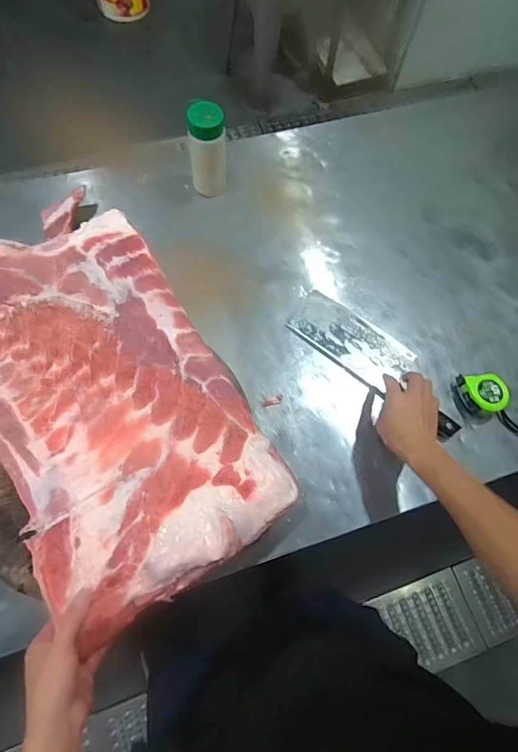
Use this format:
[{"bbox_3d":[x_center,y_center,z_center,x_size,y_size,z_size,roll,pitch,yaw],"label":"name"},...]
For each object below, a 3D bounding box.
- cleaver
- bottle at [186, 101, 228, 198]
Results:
[{"bbox_3d":[0.203,-0.029,0.714,0.329,0.015,0.103,40,73,15],"label":"cleaver"},{"bbox_3d":[-0.093,-0.398,0.759,0.065,0.174,0.054,-7,70,-5],"label":"bottle"}]

